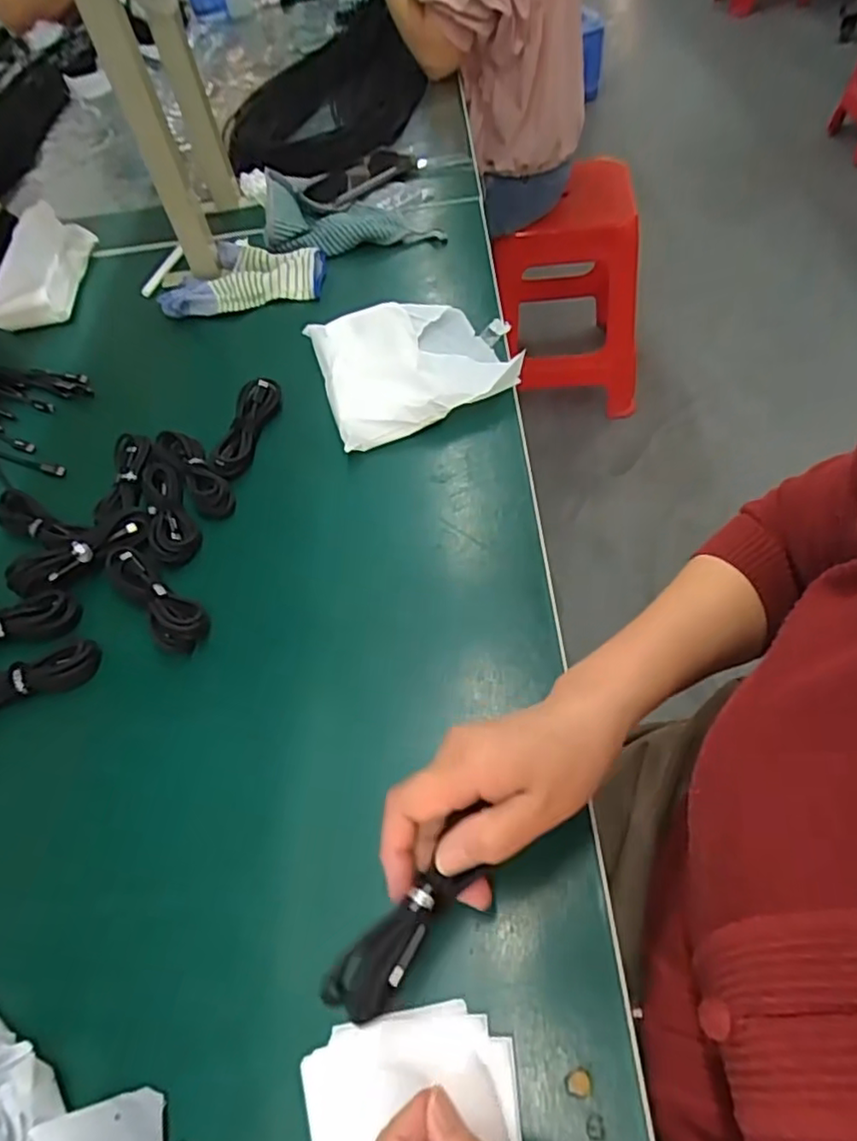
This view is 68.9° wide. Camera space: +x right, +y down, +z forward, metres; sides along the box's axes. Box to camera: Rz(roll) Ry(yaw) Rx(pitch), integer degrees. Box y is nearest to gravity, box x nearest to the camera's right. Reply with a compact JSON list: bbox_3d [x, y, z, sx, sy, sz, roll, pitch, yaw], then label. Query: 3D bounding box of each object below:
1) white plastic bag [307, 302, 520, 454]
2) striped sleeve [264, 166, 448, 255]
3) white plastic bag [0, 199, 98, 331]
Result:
[{"bbox_3d":[-0.012,-0.200,0.590,0.176,0.034,0.172,-16,55,-6],"label":"white plastic bag"},{"bbox_3d":[-0.088,-0.419,0.744,0.220,0.053,0.115,3,56,8],"label":"striped sleeve"},{"bbox_3d":[-0.459,-0.361,0.740,0.083,0.056,0.170,-3,55,3],"label":"white plastic bag"}]

